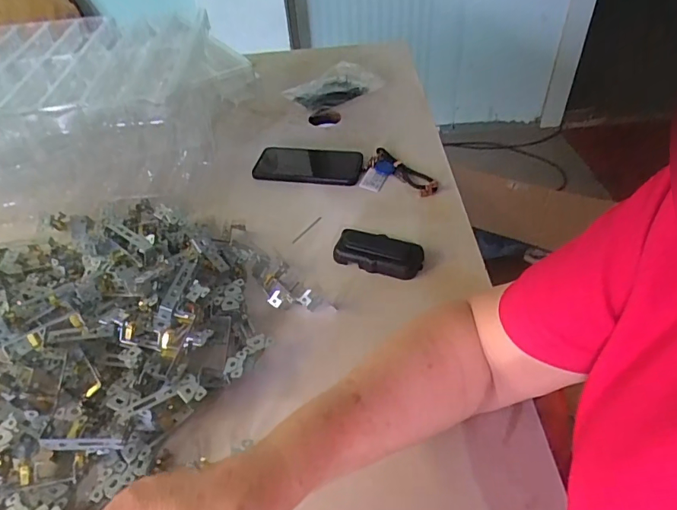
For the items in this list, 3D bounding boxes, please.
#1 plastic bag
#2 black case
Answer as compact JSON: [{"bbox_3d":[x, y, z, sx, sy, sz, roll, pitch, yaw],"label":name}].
[{"bbox_3d":[-0.008,-0.335,0.920,0.181,0.034,0.097,-33,51,-24],"label":"plastic bag"},{"bbox_3d":[0.050,-0.004,0.574,0.107,0.023,0.056,14,49,19],"label":"black case"}]

